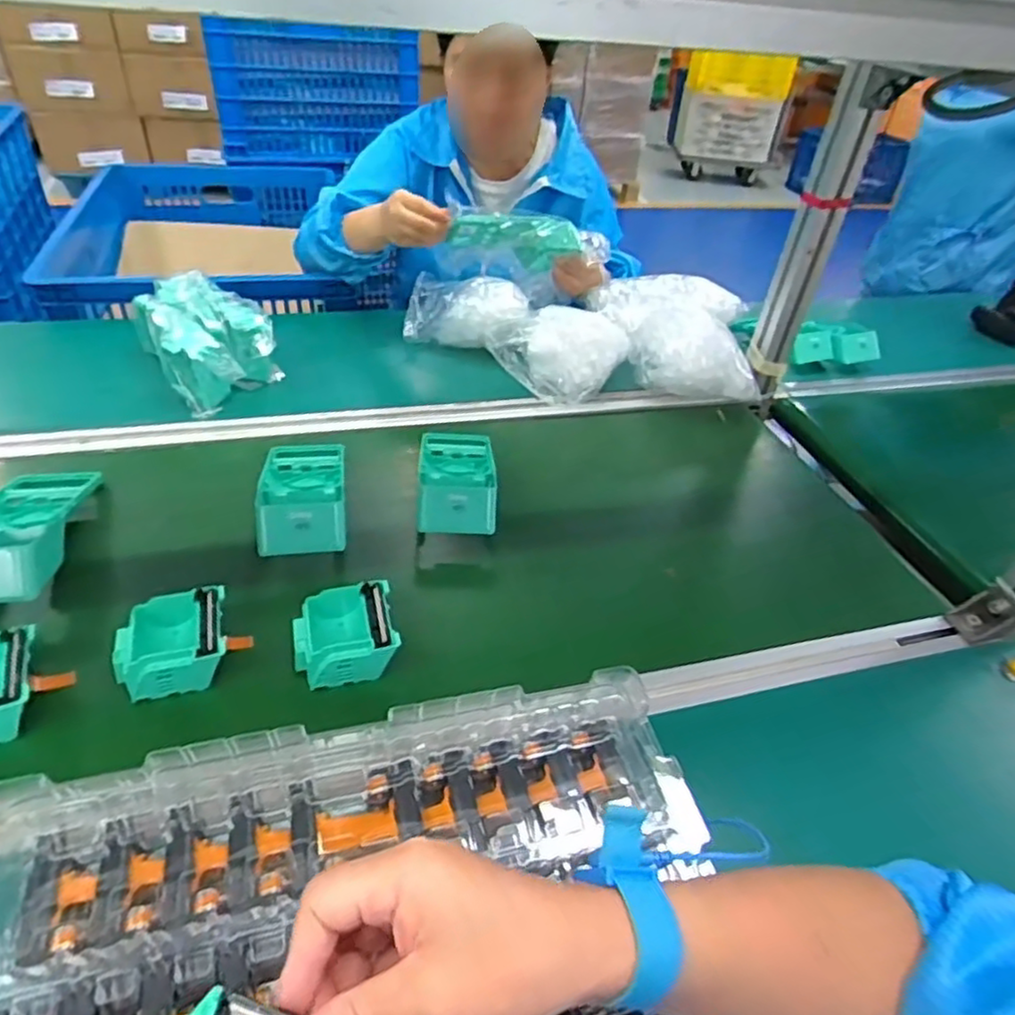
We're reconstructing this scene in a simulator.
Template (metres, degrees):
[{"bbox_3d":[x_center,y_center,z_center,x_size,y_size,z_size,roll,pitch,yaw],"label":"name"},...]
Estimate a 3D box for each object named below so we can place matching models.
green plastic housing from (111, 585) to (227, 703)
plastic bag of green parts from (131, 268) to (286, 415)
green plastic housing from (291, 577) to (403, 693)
[{"bbox_3d":[-0.263,0.110,0.528,0.079,0.044,0.075,-12,44,-19],"label":"green plastic housing"},{"bbox_3d":[-0.387,-0.219,0.865,0.138,0.091,0.205,-21,48,-28],"label":"plastic bag of green parts"},{"bbox_3d":[-0.133,0.107,0.553,0.082,0.041,0.078,-8,43,-16],"label":"green plastic housing"}]

